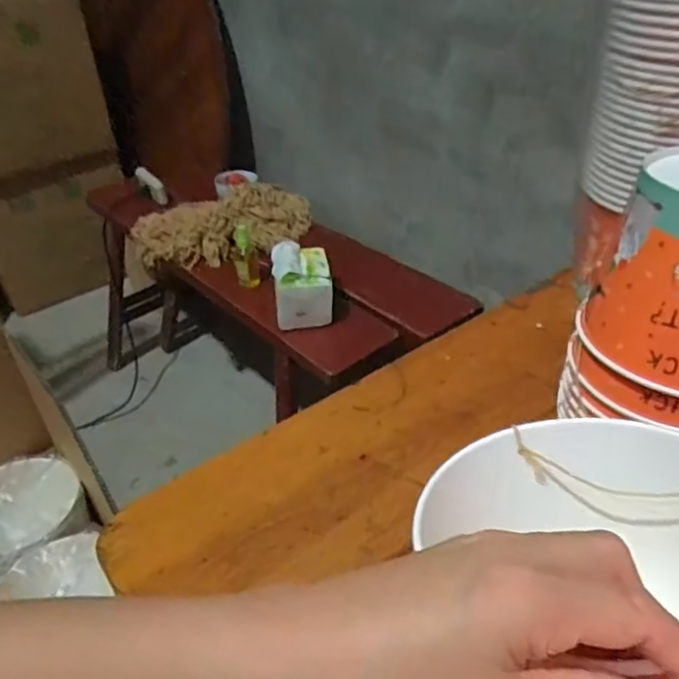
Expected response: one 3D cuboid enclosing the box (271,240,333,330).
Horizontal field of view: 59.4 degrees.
[{"bbox_3d":[-0.065,-0.099,1.040,0.098,0.099,0.124,-6,37,-5],"label":"box"}]

